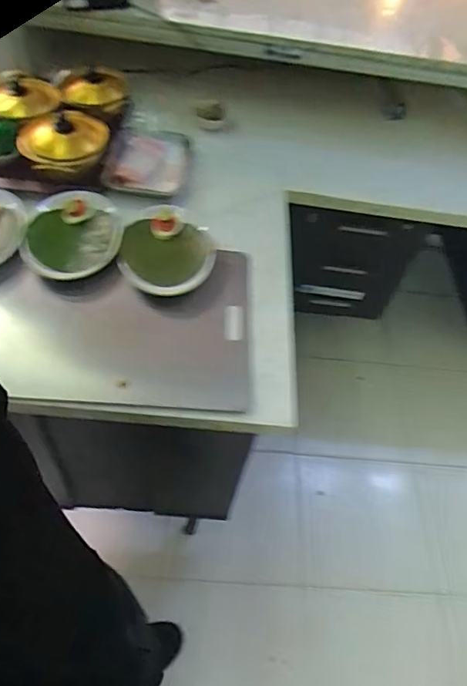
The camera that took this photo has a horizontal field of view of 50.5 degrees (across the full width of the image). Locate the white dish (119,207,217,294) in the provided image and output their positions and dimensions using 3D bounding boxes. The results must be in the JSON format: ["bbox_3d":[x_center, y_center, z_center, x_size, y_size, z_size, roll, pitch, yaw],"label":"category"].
[{"bbox_3d":[-0.141,-0.193,1.049,0.193,0.052,0.240,-7,55,-12],"label":"white dish"}]

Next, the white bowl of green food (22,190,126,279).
[{"bbox_3d":[-0.331,-0.232,1.024,0.193,0.046,0.232,12,53,1],"label":"white bowl of green food"}]

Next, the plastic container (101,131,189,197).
[{"bbox_3d":[-0.208,-0.450,1.212,0.194,0.035,0.243,4,54,-5],"label":"plastic container"}]

